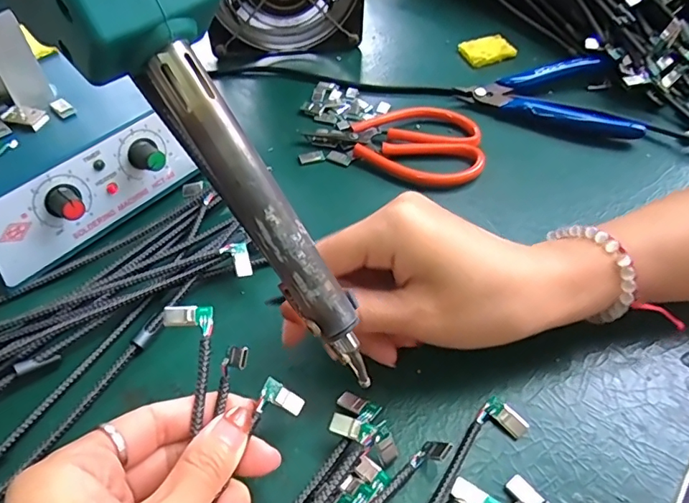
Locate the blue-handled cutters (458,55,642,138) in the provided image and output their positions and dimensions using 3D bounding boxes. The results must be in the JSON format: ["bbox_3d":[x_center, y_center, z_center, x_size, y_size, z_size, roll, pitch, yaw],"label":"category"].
[{"bbox_3d":[0.145,-0.114,0.355,0.118,0.018,0.074,12,53,7],"label":"blue-handled cutters"}]

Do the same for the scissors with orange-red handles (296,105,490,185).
[{"bbox_3d":[0.033,-0.072,0.327,0.111,0.011,0.066,4,59,3],"label":"scissors with orange-red handles"}]

